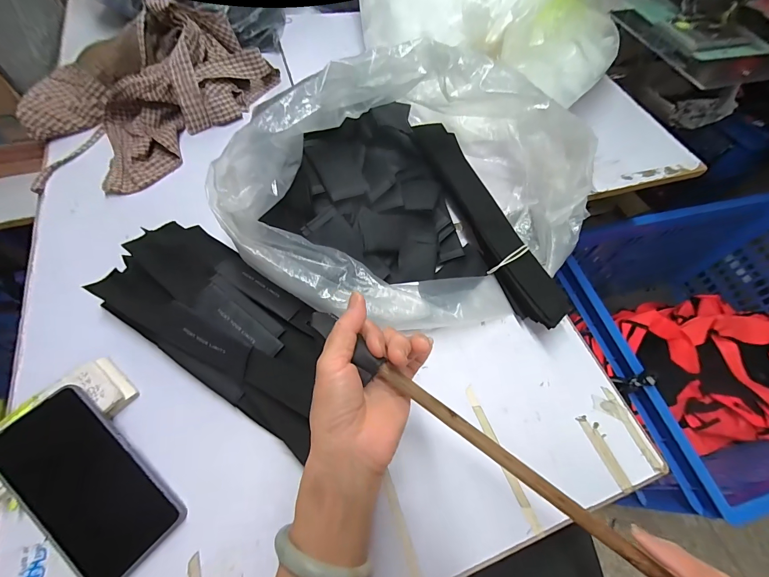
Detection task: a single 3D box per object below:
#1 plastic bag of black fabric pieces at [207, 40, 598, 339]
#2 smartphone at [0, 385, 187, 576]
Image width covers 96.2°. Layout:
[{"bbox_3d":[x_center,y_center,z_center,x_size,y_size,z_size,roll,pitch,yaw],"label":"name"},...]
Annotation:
[{"bbox_3d":[0.061,-0.110,0.401,0.340,0.179,0.395,41,66,18],"label":"plastic bag of black fabric pieces"},{"bbox_3d":[-0.262,0.171,0.302,0.167,0.012,0.078,43,69,9],"label":"smartphone"}]

